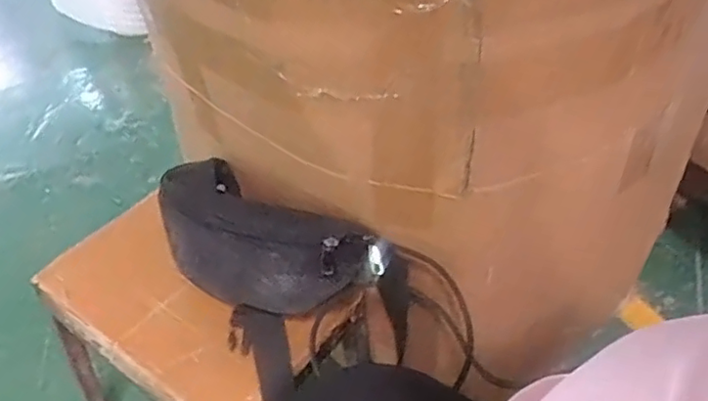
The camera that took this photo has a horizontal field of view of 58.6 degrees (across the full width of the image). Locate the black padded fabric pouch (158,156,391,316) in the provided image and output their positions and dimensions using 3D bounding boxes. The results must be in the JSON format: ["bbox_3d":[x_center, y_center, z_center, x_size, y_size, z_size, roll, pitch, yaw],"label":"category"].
[{"bbox_3d":[-0.099,0.040,0.621,0.251,0.120,0.112,31,51,31],"label":"black padded fabric pouch"}]

